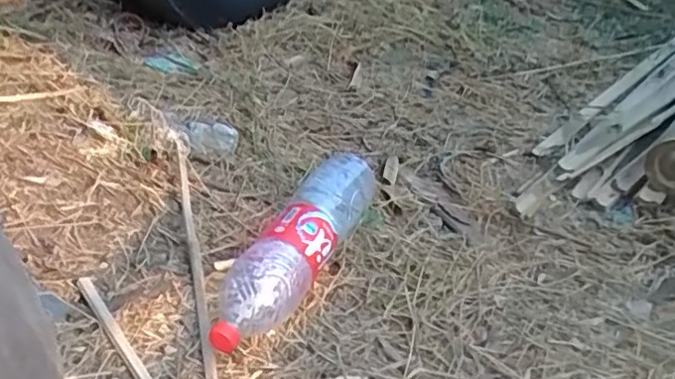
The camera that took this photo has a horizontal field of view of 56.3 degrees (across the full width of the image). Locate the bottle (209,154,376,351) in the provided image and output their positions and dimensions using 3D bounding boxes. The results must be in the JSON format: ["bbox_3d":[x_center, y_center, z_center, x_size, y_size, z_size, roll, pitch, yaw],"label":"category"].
[{"bbox_3d":[-0.045,0.071,0.747,0.083,0.089,0.315,24,42,16],"label":"bottle"}]

